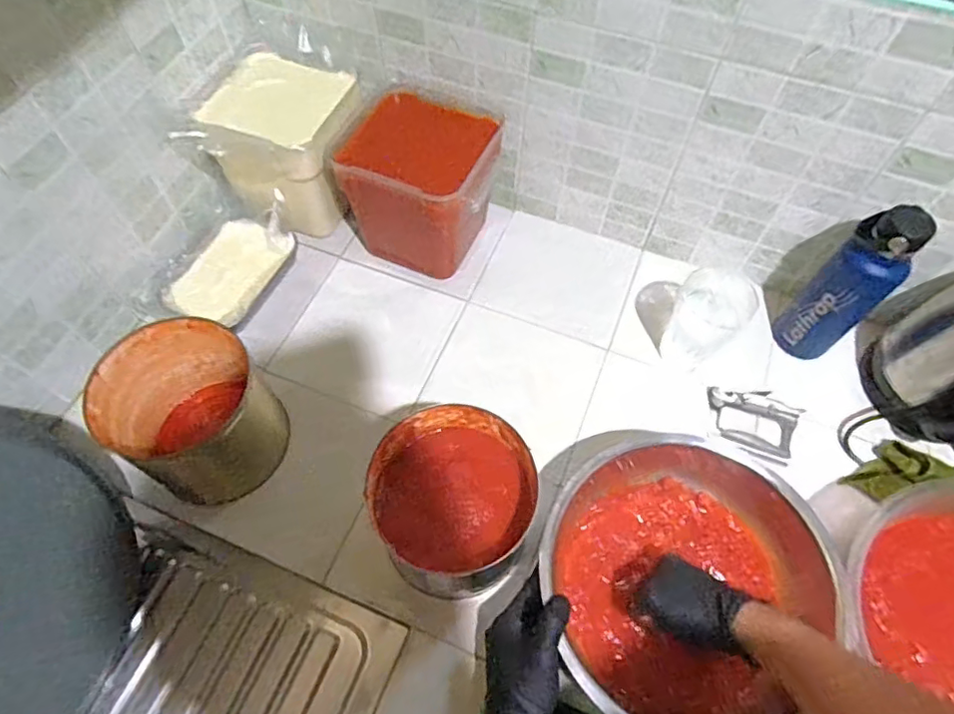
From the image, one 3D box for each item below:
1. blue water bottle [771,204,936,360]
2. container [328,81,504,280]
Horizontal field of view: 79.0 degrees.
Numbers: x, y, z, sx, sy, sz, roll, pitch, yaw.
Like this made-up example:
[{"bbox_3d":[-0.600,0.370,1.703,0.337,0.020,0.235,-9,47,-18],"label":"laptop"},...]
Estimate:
[{"bbox_3d":[0.429,-0.077,0.670,0.059,0.214,0.068,-29,66,-16],"label":"blue water bottle"},{"bbox_3d":[-0.071,-0.229,0.785,0.196,0.177,0.181,27,64,13],"label":"container"}]

